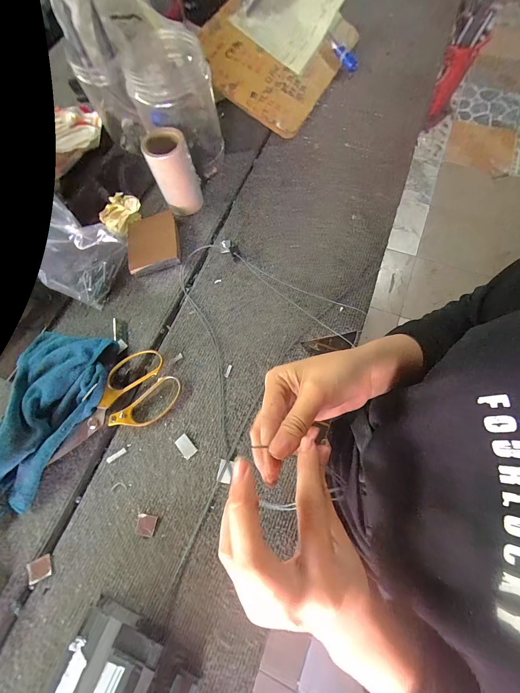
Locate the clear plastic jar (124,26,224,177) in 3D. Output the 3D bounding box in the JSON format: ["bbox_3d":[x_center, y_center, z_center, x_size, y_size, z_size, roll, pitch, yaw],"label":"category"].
[{"bbox_3d":[-0.117,-0.344,0.411,0.078,0.158,0.093,30,76,10],"label":"clear plastic jar"}]

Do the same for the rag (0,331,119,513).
[{"bbox_3d":[-0.278,0.084,0.352,0.125,0.035,0.217,16,74,6],"label":"rag"}]

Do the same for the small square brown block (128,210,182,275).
[{"bbox_3d":[-0.167,-0.163,0.432,0.075,0.016,0.103,-11,73,-2],"label":"small square brown block"}]

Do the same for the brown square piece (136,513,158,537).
[{"bbox_3d":[-0.133,0.208,0.322,0.022,0.004,0.021,10,73,5],"label":"brown square piece"}]

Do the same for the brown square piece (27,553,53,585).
[{"bbox_3d":[-0.247,0.250,0.310,0.024,0.004,0.022,-26,74,-7],"label":"brown square piece"}]

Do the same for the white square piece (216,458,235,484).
[{"bbox_3d":[-0.042,0.152,0.337,0.017,0.004,0.025,9,73,4],"label":"white square piece"}]

